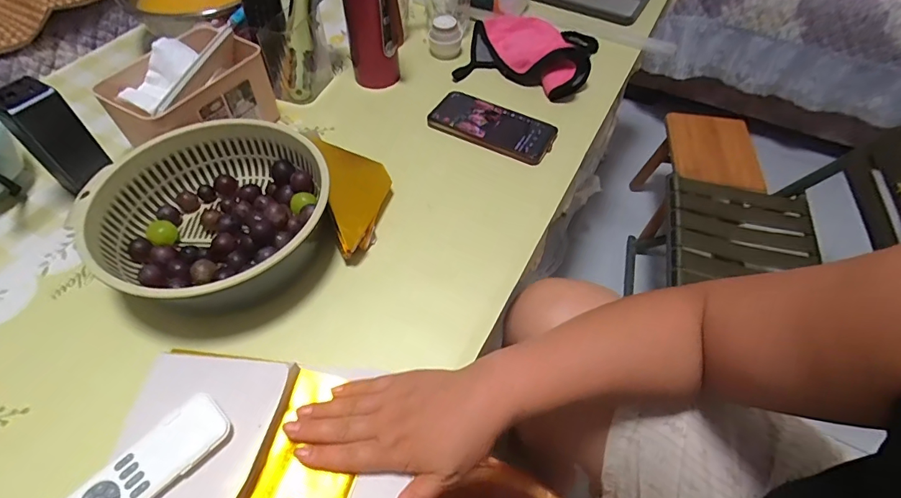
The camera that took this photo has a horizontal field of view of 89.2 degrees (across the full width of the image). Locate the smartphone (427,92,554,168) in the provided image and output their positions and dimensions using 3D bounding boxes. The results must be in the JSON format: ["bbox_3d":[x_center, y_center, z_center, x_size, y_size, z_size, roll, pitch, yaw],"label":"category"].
[{"bbox_3d":[0.057,-0.164,0.606,0.161,0.016,0.073,27,63,16],"label":"smartphone"}]

